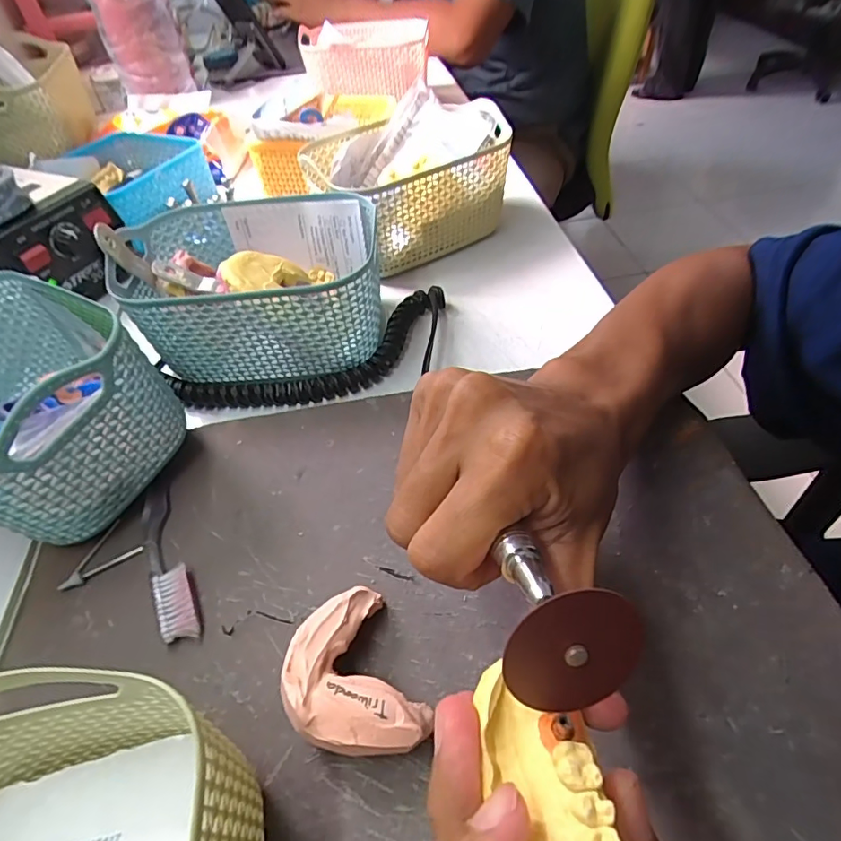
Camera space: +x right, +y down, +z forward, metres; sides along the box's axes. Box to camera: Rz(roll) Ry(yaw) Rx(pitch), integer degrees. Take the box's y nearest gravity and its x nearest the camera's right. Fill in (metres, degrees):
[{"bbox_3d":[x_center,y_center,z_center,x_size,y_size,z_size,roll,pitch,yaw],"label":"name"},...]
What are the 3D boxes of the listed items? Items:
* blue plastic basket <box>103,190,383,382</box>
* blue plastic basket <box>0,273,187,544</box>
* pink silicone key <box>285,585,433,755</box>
[{"bbox_3d":[-0.112,-0.089,0.363,0.158,0.084,0.115,-5,48,2],"label":"blue plastic basket"},{"bbox_3d":[-0.230,-0.009,0.295,0.172,0.096,0.116,29,57,28],"label":"blue plastic basket"},{"bbox_3d":[-0.029,0.109,0.215,0.048,0.032,0.067,-23,50,-14],"label":"pink silicone key"}]

